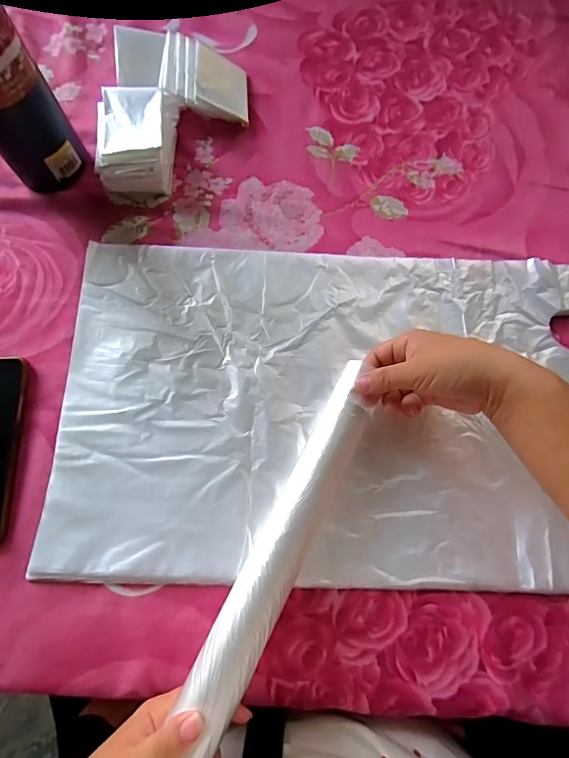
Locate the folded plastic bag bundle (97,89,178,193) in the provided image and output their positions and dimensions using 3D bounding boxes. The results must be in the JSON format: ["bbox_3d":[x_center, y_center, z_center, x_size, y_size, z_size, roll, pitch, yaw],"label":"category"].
[{"bbox_3d":[-0.159,-0.256,0.423,0.071,0.048,0.107,1,74,0],"label":"folded plastic bag bundle"}]

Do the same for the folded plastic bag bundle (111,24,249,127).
[{"bbox_3d":[-0.114,-0.341,0.448,0.144,0.053,0.083,5,74,2],"label":"folded plastic bag bundle"}]

